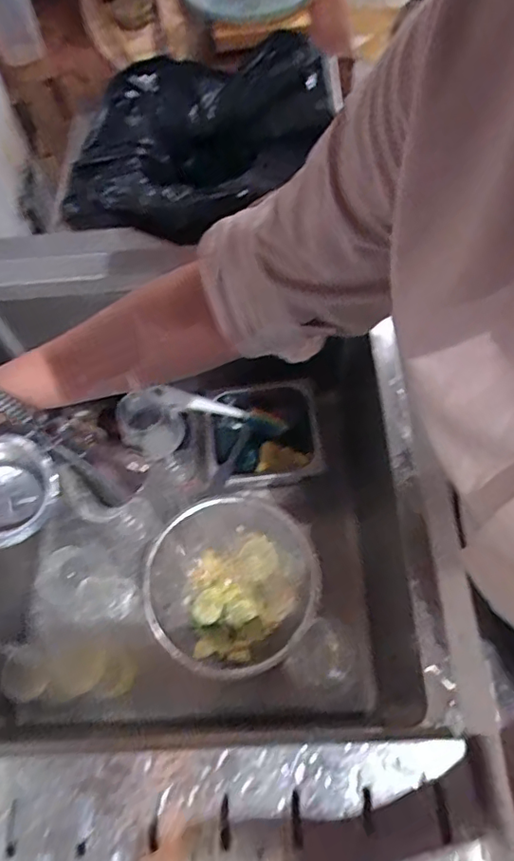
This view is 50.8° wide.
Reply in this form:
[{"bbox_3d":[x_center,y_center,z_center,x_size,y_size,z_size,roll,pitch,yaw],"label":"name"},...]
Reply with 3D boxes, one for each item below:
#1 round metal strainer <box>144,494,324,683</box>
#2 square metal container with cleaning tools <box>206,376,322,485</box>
[{"bbox_3d":[-0.035,0.216,0.776,0.238,0.052,0.235,-2,63,3],"label":"round metal strainer"},{"bbox_3d":[0.008,0.014,0.847,0.164,0.080,0.148,-10,63,-1],"label":"square metal container with cleaning tools"}]

